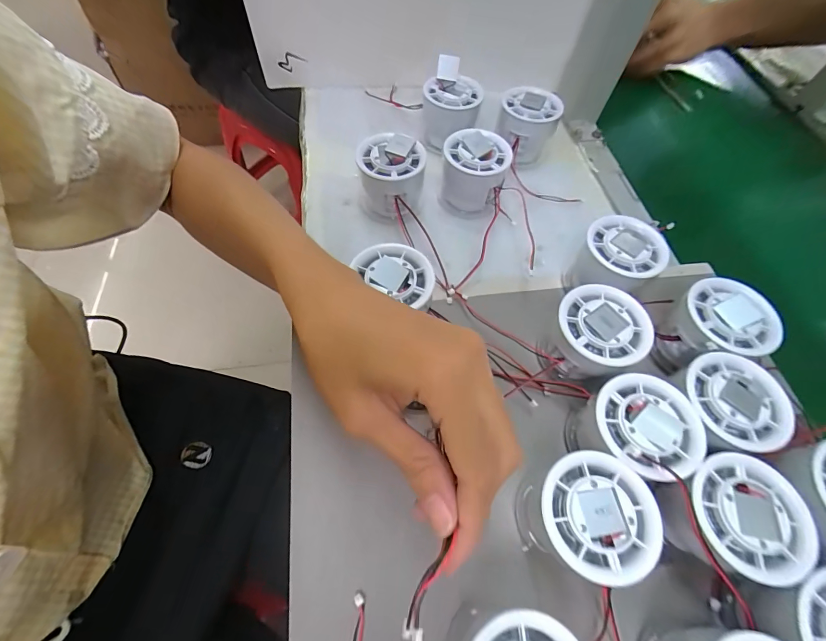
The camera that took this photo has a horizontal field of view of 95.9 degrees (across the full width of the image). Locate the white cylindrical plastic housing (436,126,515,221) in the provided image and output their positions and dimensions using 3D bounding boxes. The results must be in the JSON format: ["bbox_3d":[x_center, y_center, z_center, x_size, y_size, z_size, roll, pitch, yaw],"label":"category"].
[{"bbox_3d":[0.053,-0.131,0.334,0.054,0.061,0.055,2,61,-4],"label":"white cylindrical plastic housing"}]

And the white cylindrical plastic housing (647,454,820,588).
[{"bbox_3d":[0.168,0.109,0.207,0.058,0.052,0.057,-16,63,-13],"label":"white cylindrical plastic housing"}]

